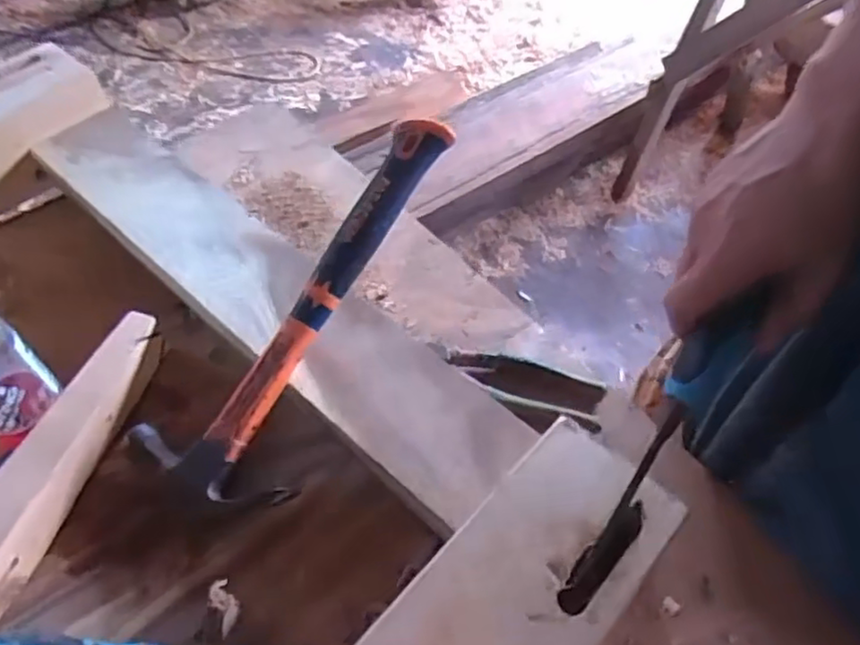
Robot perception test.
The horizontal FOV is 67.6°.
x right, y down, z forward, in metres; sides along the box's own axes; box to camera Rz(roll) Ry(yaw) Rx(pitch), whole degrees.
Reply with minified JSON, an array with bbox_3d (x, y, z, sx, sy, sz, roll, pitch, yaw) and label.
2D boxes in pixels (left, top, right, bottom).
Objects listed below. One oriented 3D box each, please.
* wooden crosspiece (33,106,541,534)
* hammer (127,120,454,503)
[{"bbox_3d":[-0.151,-0.045,0.524,0.532,0.026,0.089,37,61,24],"label":"wooden crosspiece"},{"bbox_3d":[-0.086,-0.015,0.462,0.099,0.037,0.313,33,88,25],"label":"hammer"}]

